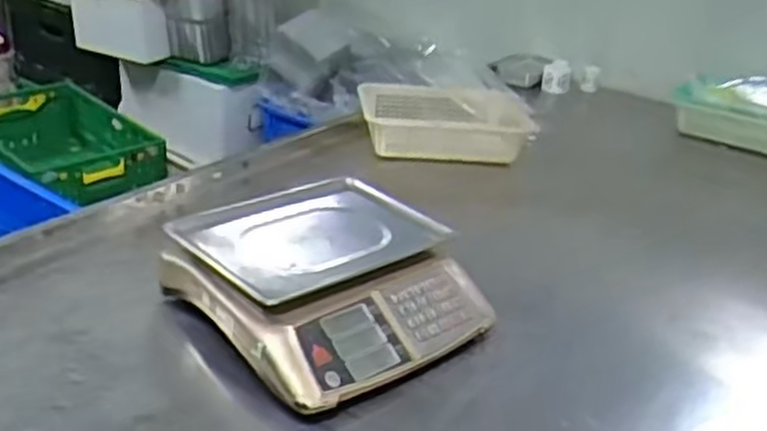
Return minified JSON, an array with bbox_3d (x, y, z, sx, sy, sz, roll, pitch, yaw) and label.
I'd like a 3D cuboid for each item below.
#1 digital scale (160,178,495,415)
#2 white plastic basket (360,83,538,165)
[{"bbox_3d":[-0.077,0.084,1.087,0.342,0.115,0.349,-18,35,-41],"label":"digital scale"},{"bbox_3d":[0.129,-0.216,1.749,0.363,0.083,0.325,3,26,-7],"label":"white plastic basket"}]

